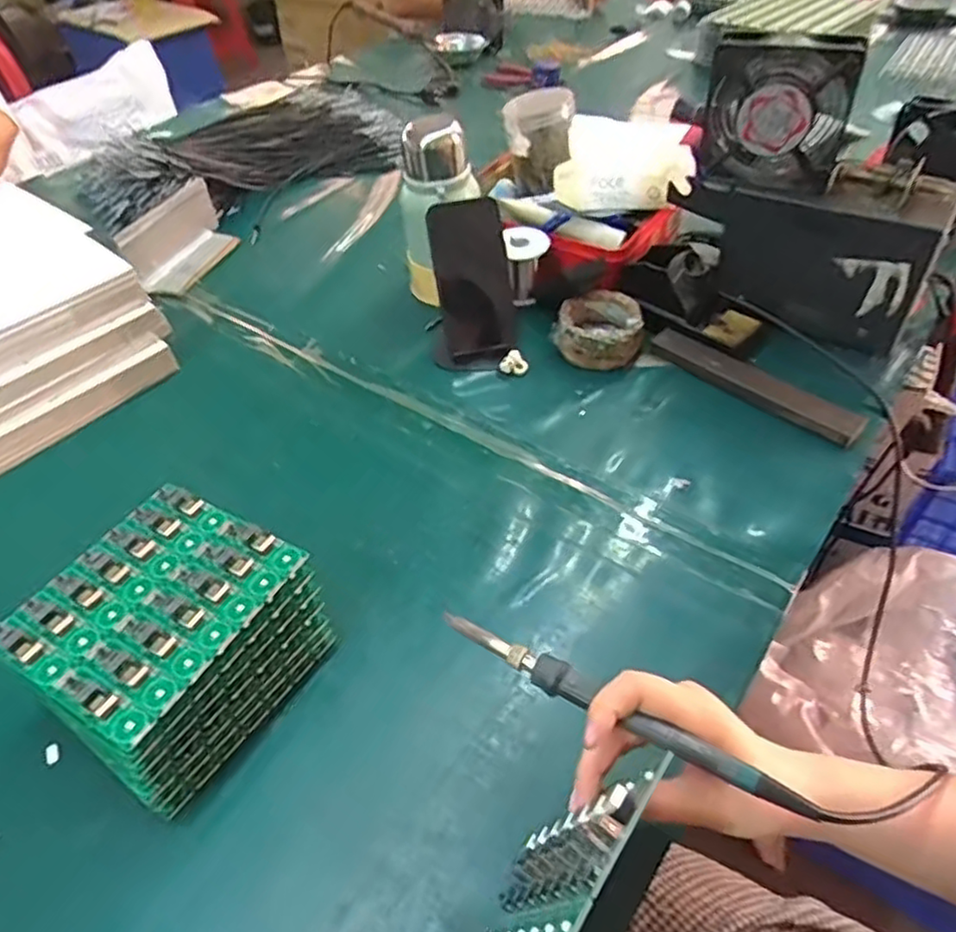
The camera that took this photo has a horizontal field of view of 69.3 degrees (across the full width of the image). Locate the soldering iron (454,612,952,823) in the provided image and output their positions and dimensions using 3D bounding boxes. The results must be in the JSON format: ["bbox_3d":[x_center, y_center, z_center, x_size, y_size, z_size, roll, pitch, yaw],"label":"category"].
[{"bbox_3d":[0.067,0.121,0.357,0.202,0.014,0.016,22,52,25],"label":"soldering iron"}]

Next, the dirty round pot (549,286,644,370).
[{"bbox_3d":[0.129,-0.145,0.725,0.087,0.045,0.083,-2,46,2],"label":"dirty round pot"}]

